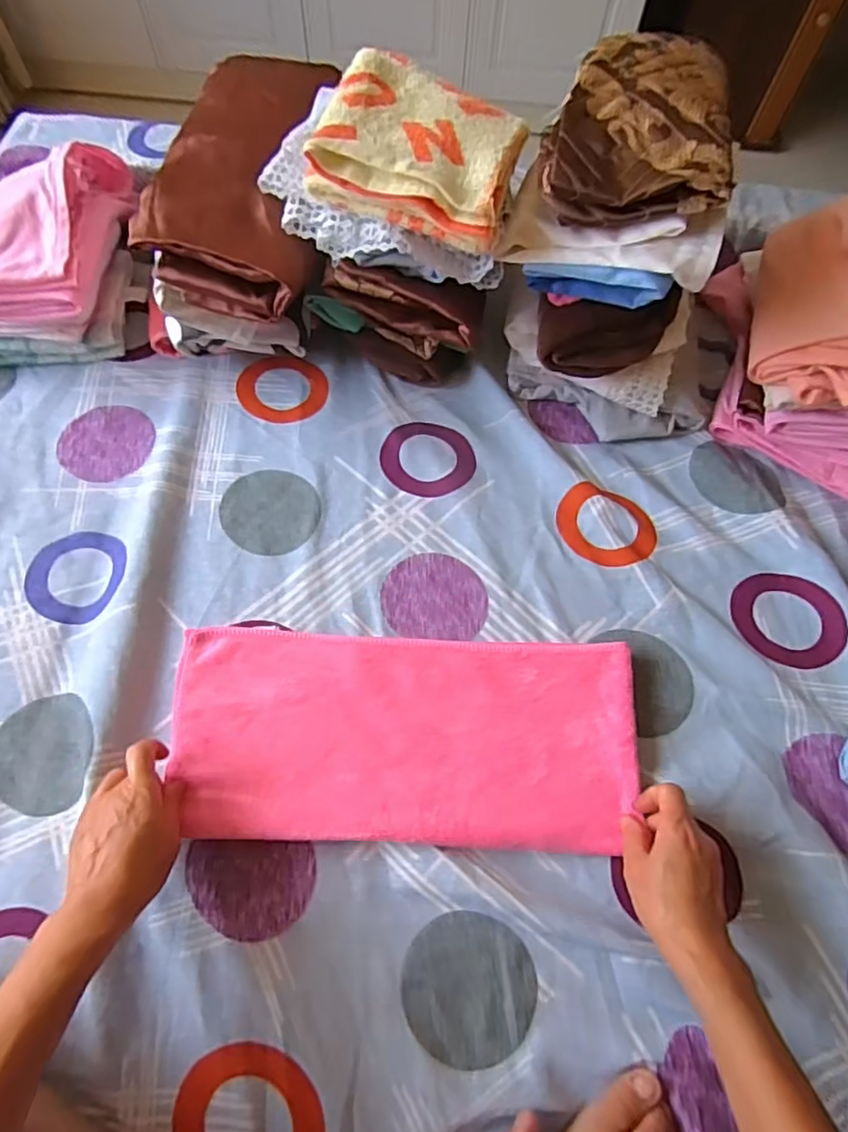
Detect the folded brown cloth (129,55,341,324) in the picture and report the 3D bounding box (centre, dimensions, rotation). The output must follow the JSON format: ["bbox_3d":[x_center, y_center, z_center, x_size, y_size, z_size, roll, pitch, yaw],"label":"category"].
[{"bbox_3d":[-0.164,-0.368,0.576,0.153,0.080,0.273,5,64,0],"label":"folded brown cloth"}]

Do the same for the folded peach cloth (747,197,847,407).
[{"bbox_3d":[0.395,-0.259,0.584,0.146,0.049,0.233,5,72,34],"label":"folded peach cloth"}]

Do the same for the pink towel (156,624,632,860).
[{"bbox_3d":[-0.014,0.134,0.493,0.361,0.011,0.159,3,66,-1],"label":"pink towel"}]

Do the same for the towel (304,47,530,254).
[{"bbox_3d":[0.001,-0.349,0.512,0.151,0.050,0.155,14,64,5],"label":"towel"}]

